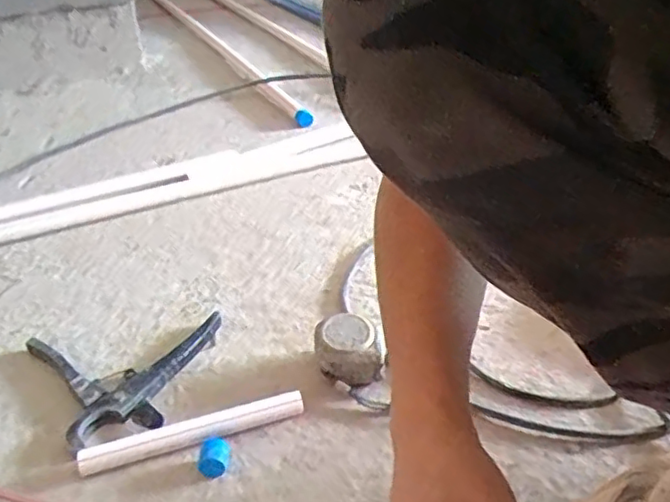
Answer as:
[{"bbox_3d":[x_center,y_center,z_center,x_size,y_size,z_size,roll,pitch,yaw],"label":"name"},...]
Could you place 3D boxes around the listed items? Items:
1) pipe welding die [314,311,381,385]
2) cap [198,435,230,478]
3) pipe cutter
[{"bbox_3d":[0.010,0.094,0.599,0.059,0.048,0.061,-1,32,1],"label":"pipe welding die"},{"bbox_3d":[-0.095,0.164,0.514,0.023,0.023,0.023,0,32,3],"label":"cap"},{"bbox_3d":[-0.184,0.104,0.614,0.173,0.019,0.174,-1,32,1],"label":"pipe cutter"}]

